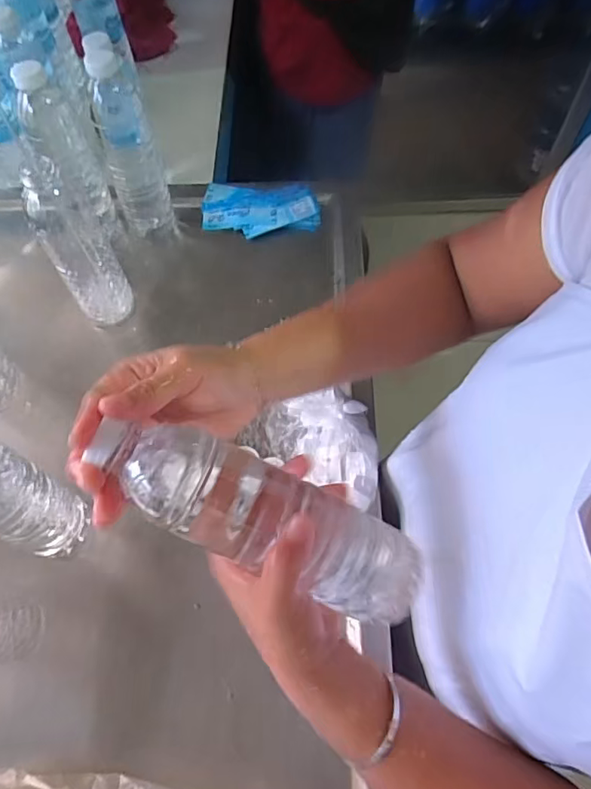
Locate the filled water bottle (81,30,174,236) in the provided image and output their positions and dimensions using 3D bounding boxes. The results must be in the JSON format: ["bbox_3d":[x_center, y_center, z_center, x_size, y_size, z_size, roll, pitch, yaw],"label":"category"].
[{"bbox_3d":[-0.188,-0.275,0.611,0.060,0.217,0.061,-16,64,-7],"label":"filled water bottle"}]

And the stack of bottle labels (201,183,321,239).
[{"bbox_3d":[-0.046,-0.244,0.695,0.153,0.009,0.088,4,64,4],"label":"stack of bottle labels"}]

